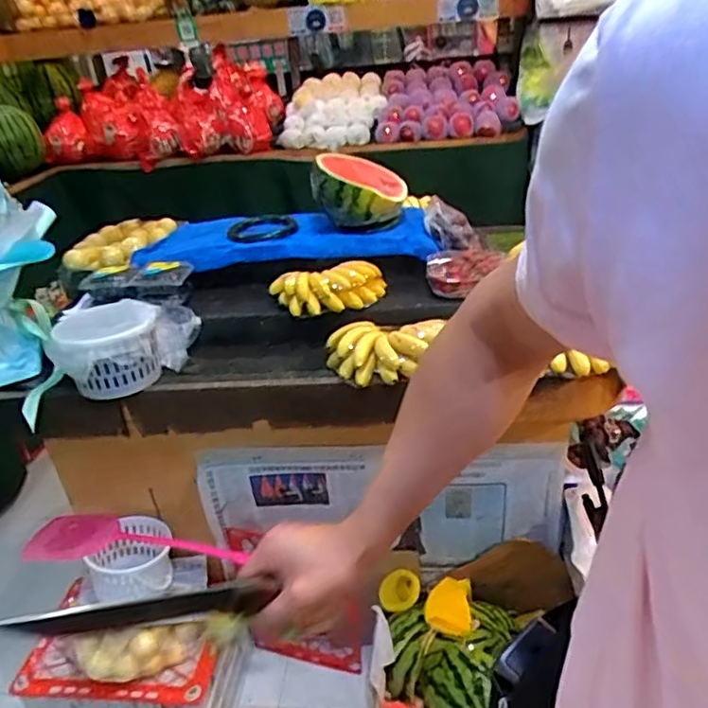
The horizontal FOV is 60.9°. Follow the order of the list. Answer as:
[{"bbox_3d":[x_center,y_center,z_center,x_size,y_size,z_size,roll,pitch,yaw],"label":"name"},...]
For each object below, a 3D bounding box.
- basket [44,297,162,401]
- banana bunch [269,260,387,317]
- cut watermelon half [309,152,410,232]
[{"bbox_3d":[-0.449,-0.008,1.093,0.203,0.119,0.161,-18,32,-22],"label":"basket"},{"bbox_3d":[-0.048,-0.122,1.150,0.210,0.063,0.105,-8,29,-6],"label":"banana bunch"},{"bbox_3d":[0.011,-0.334,1.275,0.190,0.154,0.181,-5,29,0],"label":"cut watermelon half"}]

